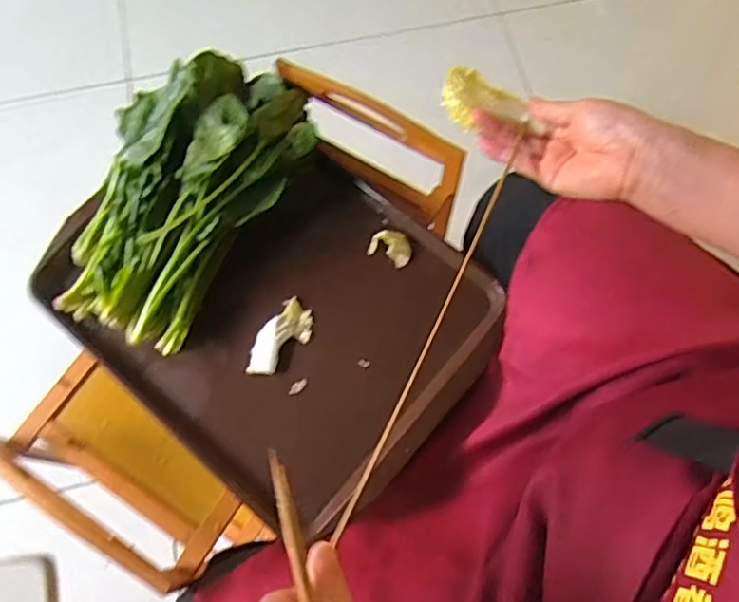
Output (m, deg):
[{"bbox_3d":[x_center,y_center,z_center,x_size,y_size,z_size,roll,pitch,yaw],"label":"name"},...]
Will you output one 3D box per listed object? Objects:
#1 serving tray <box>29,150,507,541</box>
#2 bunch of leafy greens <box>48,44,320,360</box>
[{"bbox_3d":[-0.078,0.010,0.608,0.363,0.029,0.320,39,77,12],"label":"serving tray"},{"bbox_3d":[-0.191,-0.121,0.612,0.183,0.073,0.324,32,75,11],"label":"bunch of leafy greens"}]

